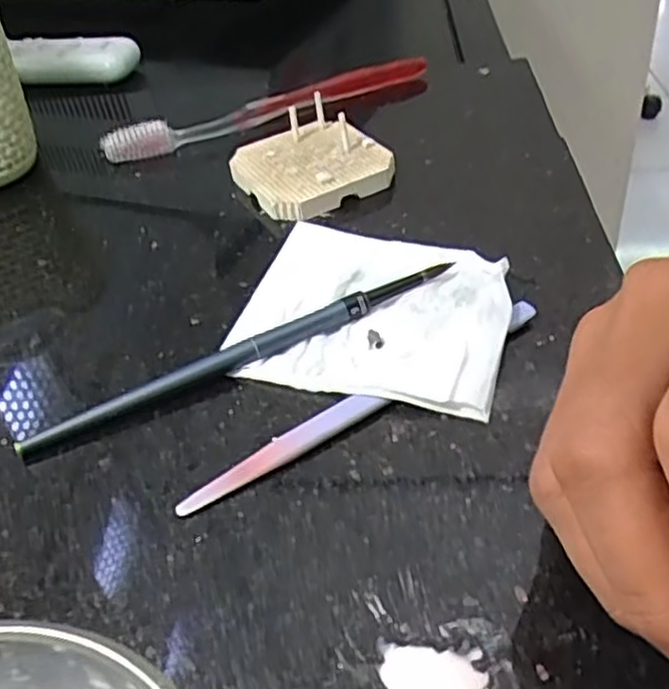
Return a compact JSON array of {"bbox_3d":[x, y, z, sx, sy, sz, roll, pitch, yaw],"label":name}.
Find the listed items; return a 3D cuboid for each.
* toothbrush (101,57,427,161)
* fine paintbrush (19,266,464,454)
[{"bbox_3d":[-0.034,-0.133,0.403,0.187,0.015,0.015,-18,43,-13],"label":"toothbrush"},{"bbox_3d":[-0.031,0.001,0.260,0.160,0.011,0.011,-22,44,-16],"label":"fine paintbrush"}]

